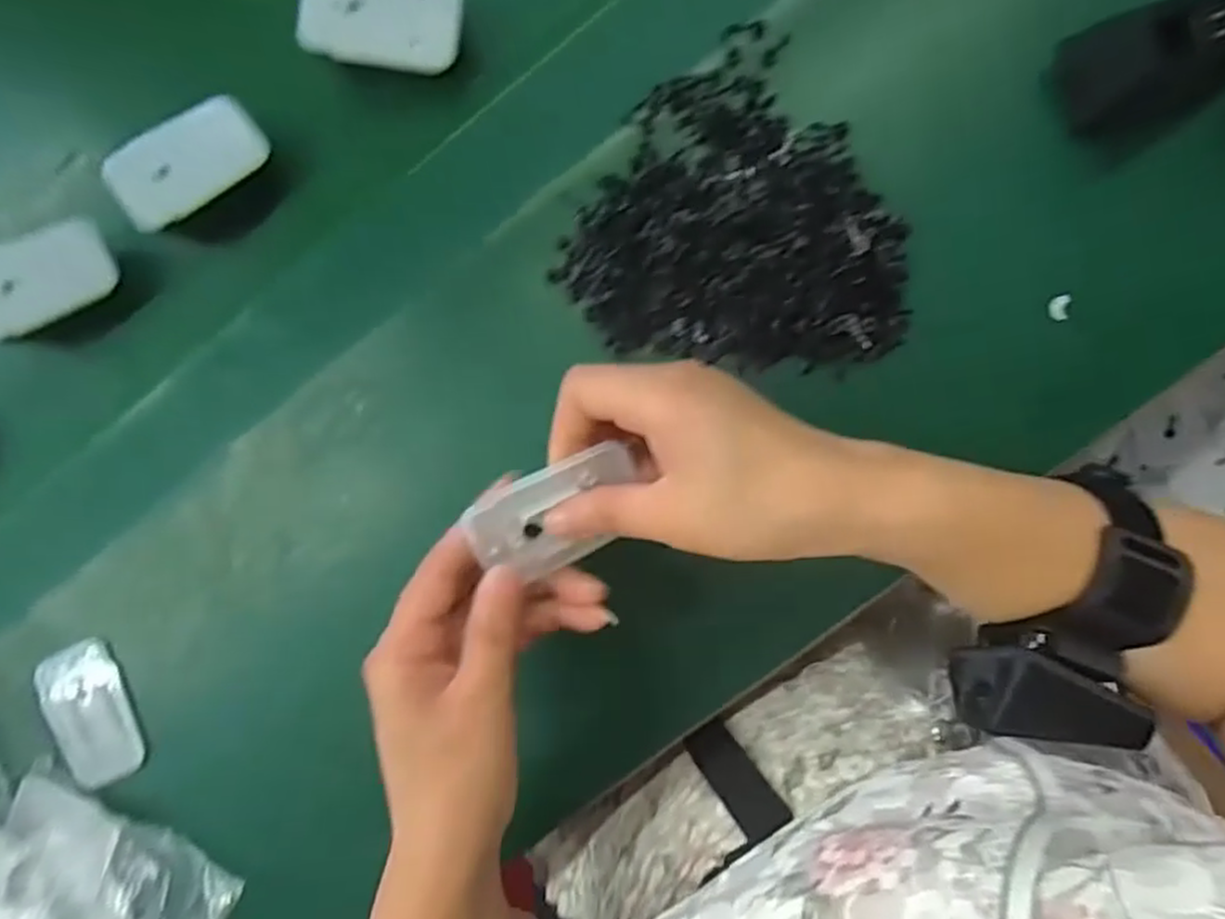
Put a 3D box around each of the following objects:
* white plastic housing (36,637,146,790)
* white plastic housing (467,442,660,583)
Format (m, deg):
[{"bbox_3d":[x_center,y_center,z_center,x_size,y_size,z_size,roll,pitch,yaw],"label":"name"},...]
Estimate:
[{"bbox_3d":[-0.270,0.132,0.386,0.037,0.021,0.072,-21,87,6],"label":"white plastic housing"},{"bbox_3d":[-0.018,0.021,0.287,0.069,0.006,0.039,-26,113,-7],"label":"white plastic housing"}]

